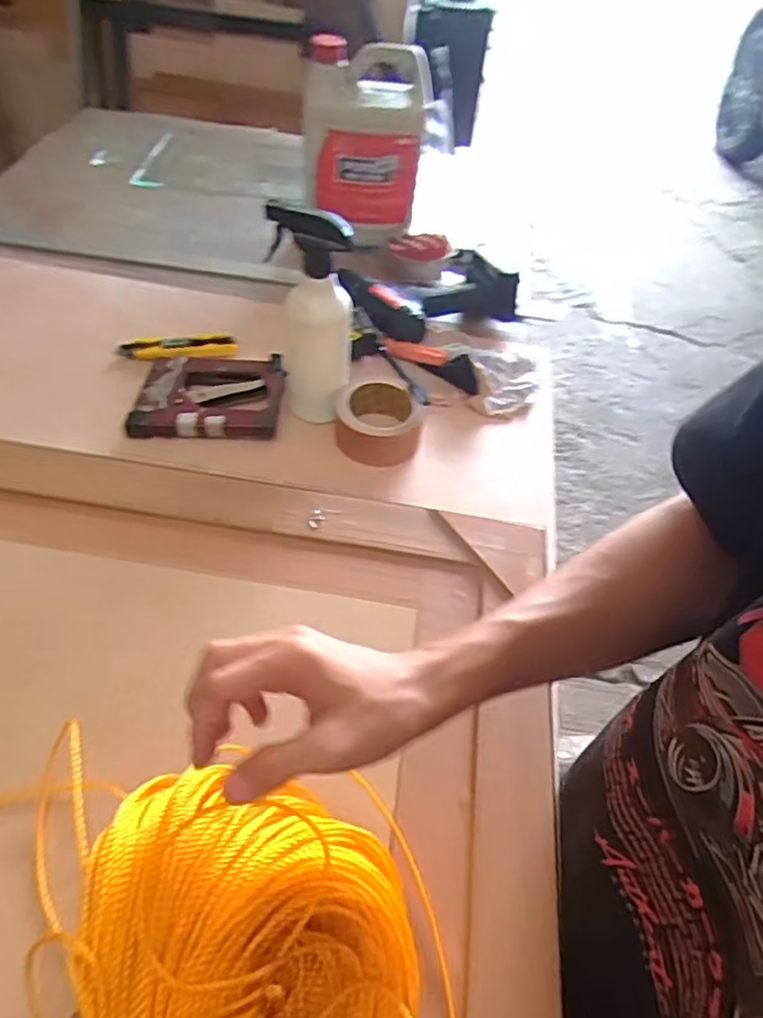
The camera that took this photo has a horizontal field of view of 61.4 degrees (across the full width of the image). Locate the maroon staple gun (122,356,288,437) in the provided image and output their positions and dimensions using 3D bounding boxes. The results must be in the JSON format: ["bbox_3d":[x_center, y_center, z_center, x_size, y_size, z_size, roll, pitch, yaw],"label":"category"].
[{"bbox_3d":[-0.202,-0.130,0.757,0.164,0.038,0.127,0,50,-3],"label":"maroon staple gun"}]

